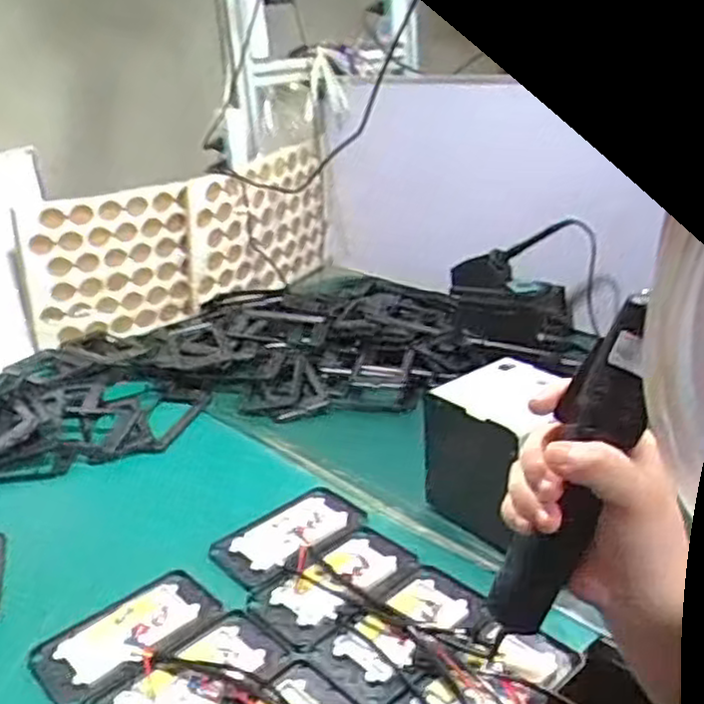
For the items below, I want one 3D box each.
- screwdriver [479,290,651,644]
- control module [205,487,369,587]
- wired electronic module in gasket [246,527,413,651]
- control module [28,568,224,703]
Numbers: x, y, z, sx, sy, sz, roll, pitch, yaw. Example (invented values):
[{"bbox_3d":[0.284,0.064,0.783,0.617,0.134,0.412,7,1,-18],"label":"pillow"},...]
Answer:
[{"bbox_3d":[0.115,0.064,0.395,0.027,0.191,0.039,11,16,-27],"label":"screwdriver"},{"bbox_3d":[-0.065,0.184,0.777,0.096,0.008,0.154,18,33,42],"label":"control module"},{"bbox_3d":[-0.017,0.215,0.707,0.153,0.012,0.089,-24,30,-36],"label":"wired electronic module in gasket"},{"bbox_3d":[-0.201,0.247,0.668,0.155,0.008,0.099,-26,31,-38],"label":"control module"}]

